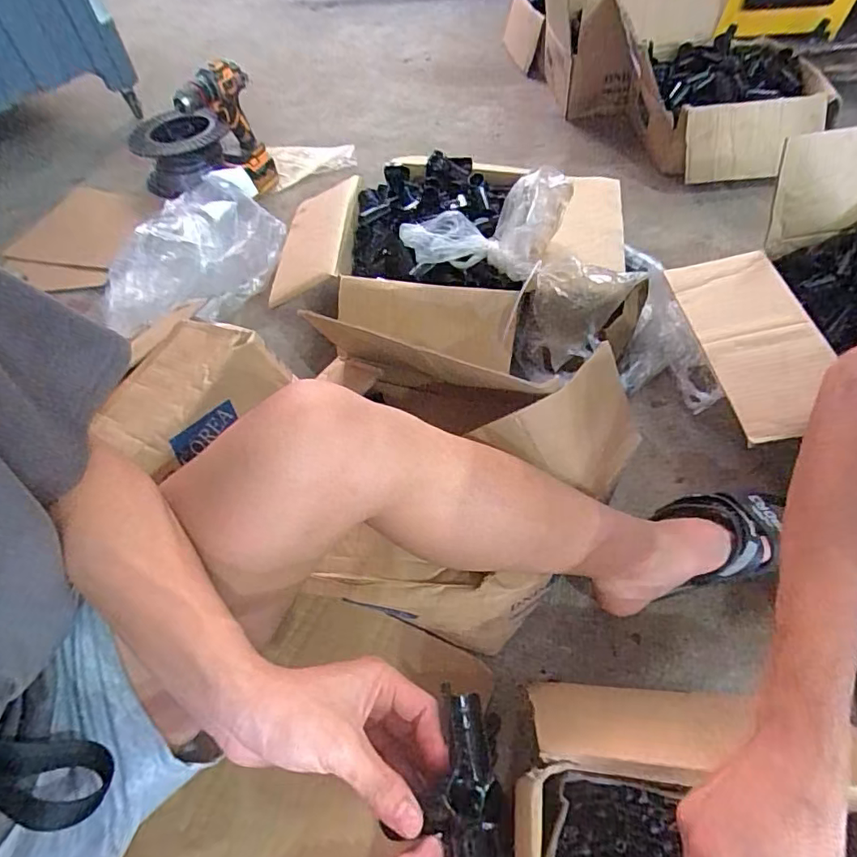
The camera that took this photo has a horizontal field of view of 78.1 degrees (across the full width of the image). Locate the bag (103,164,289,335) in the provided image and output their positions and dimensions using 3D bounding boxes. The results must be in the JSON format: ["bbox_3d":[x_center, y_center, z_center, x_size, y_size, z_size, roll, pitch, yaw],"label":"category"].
[{"bbox_3d":[-0.401,-0.308,0.933,0.181,0.141,0.337,11,55,14],"label":"bag"}]

